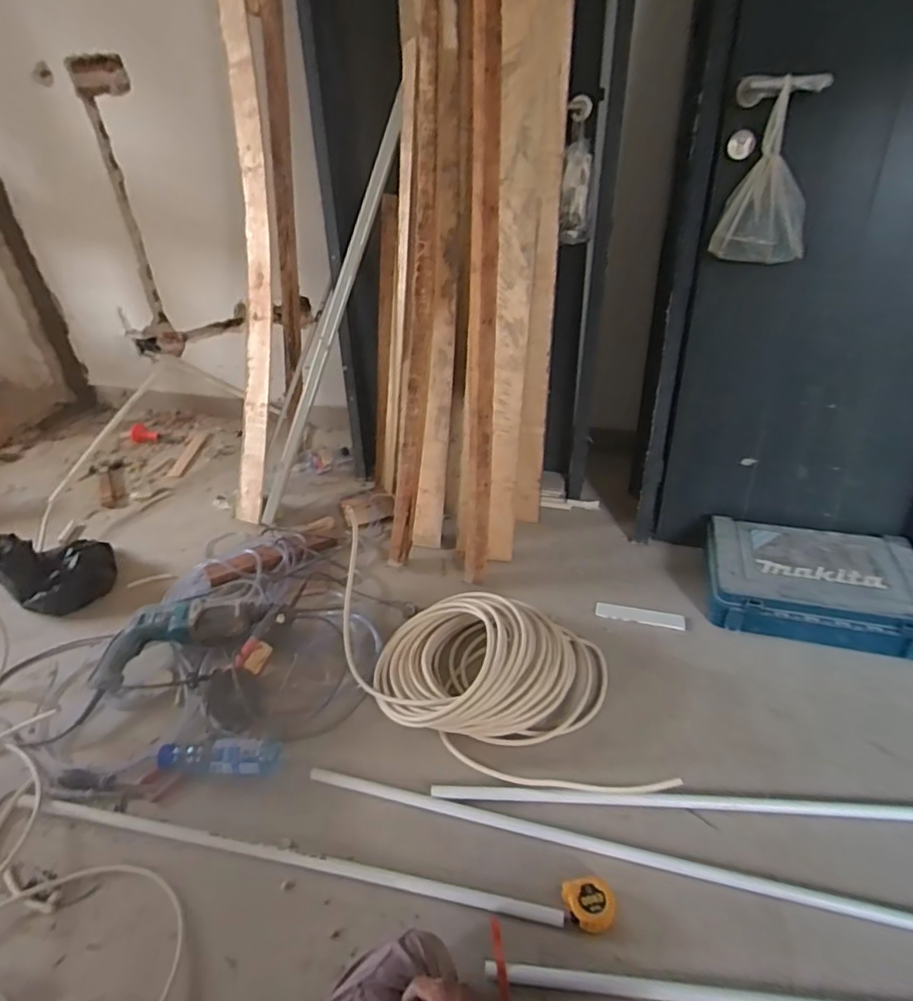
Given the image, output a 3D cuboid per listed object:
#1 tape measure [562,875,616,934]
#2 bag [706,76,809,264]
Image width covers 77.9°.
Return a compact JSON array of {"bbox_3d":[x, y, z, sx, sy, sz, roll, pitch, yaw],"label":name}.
[{"bbox_3d":[0.197,0.605,0.843,0.075,0.035,0.068,0,34,4],"label":"tape measure"},{"bbox_3d":[0.639,-0.656,1.150,0.174,0.299,0.093,13,37,21],"label":"bag"}]

